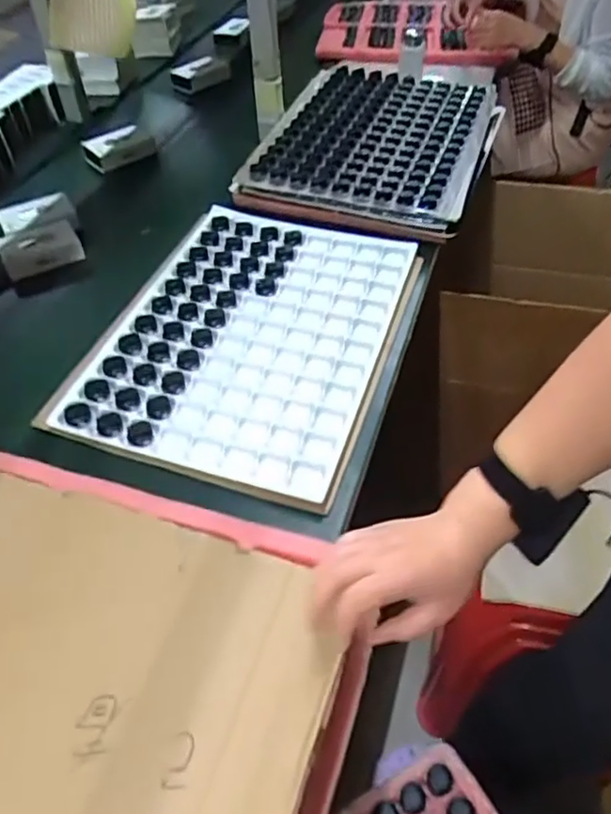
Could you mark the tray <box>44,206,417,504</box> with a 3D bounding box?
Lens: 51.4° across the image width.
[{"bbox_3d":[-0.072,-0.115,0.901,0.362,0.021,0.502,14,50,12],"label":"tray"}]

